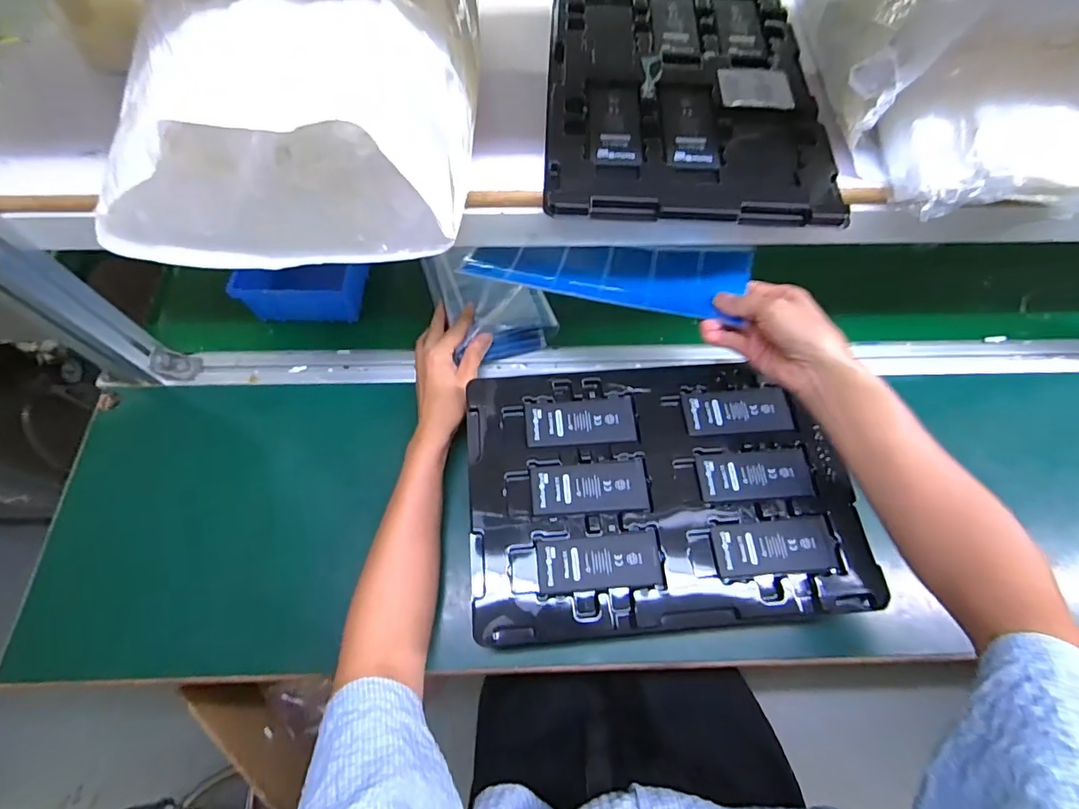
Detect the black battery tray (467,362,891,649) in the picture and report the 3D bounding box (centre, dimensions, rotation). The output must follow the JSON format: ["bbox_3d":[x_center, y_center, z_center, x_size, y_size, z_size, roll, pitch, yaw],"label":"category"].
[{"bbox_3d":[0.105,0.073,0.441,0.327,0.012,0.231,-4,65,-3],"label":"black battery tray"}]

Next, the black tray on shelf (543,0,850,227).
[{"bbox_3d":[0.126,-0.290,0.451,0.231,0.015,0.321,2,65,0],"label":"black tray on shelf"}]

